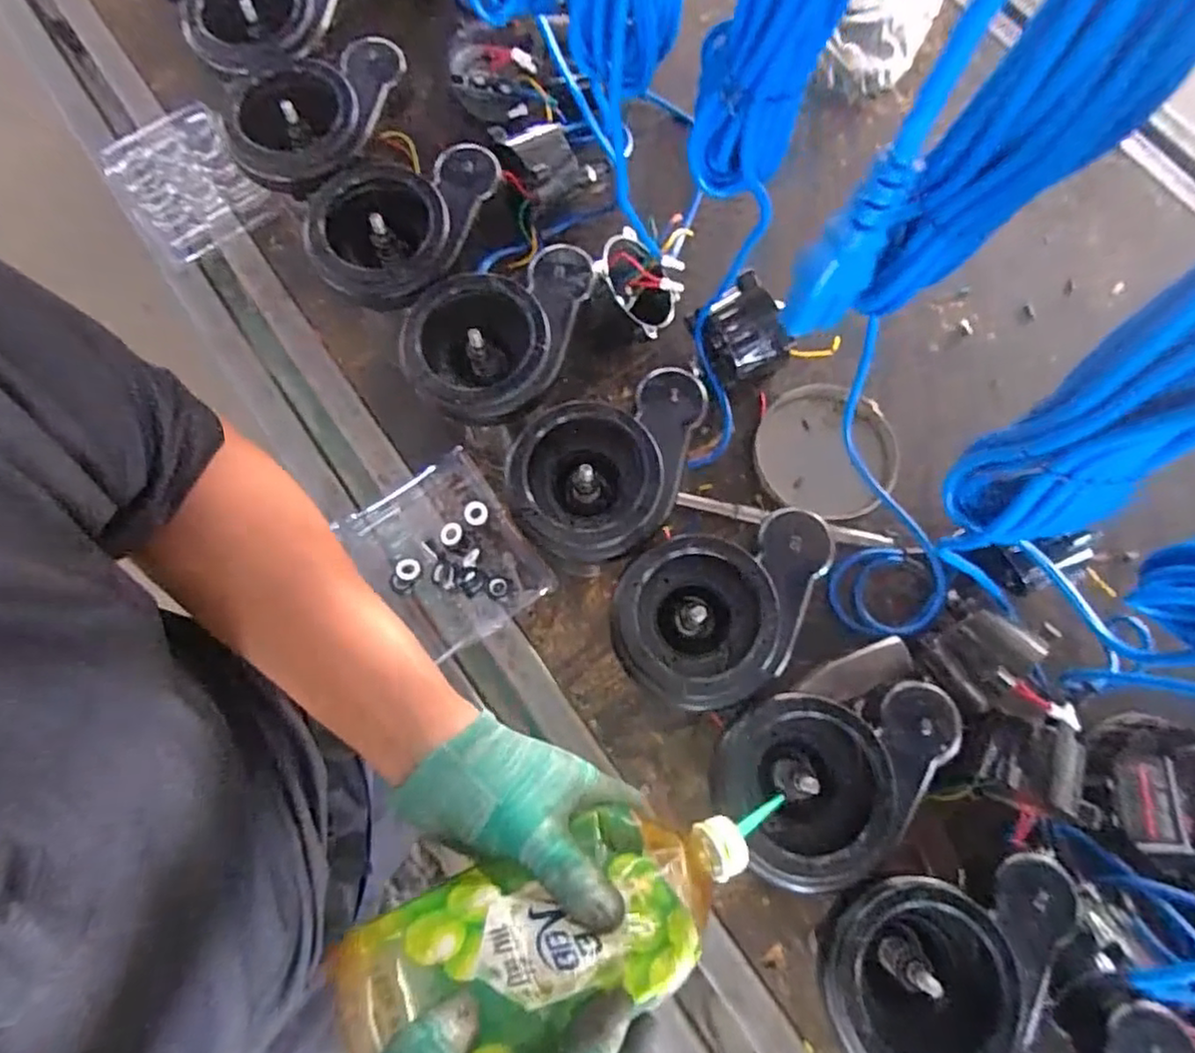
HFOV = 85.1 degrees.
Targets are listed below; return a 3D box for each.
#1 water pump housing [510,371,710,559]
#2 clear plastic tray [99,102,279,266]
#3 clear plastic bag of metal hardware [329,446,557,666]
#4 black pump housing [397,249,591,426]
[{"bbox_3d":[0.016,-0.040,0.488,0.164,0.045,0.120,-21,75,-6],"label":"water pump housing"},{"bbox_3d":[-0.467,-0.390,0.746,0.142,0.040,0.175,-36,77,-10],"label":"clear plastic tray"},{"bbox_3d":[-0.145,0.029,0.632,0.138,0.029,0.169,-35,77,-10],"label":"clear plastic bag of metal hardware"},{"bbox_3d":[-0.071,-0.146,0.508,0.158,0.036,0.117,-21,75,-6],"label":"black pump housing"}]

